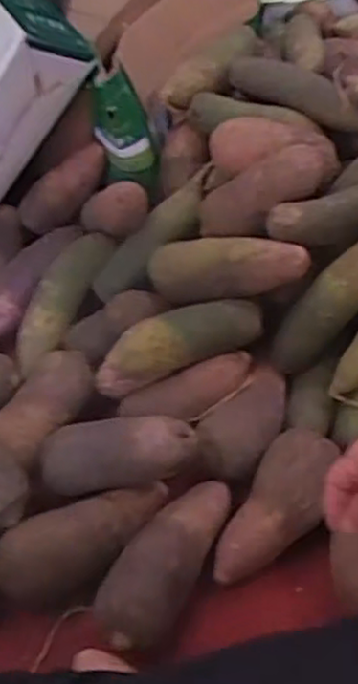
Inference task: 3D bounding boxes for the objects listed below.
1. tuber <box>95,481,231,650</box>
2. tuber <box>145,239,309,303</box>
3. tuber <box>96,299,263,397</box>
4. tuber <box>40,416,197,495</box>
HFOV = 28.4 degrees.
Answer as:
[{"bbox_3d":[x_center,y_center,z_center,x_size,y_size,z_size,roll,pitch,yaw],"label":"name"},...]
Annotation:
[{"bbox_3d":[-0.003,0.195,0.661,0.062,0.054,0.186,24,40,19],"label":"tuber"},{"bbox_3d":[0.051,-0.079,0.767,0.167,0.066,0.055,4,51,3],"label":"tuber"},{"bbox_3d":[-0.001,0.002,0.767,0.181,0.063,0.049,-16,53,-12],"label":"tuber"},{"bbox_3d":[-0.063,0.108,0.700,0.170,0.050,0.066,-12,48,22],"label":"tuber"}]

